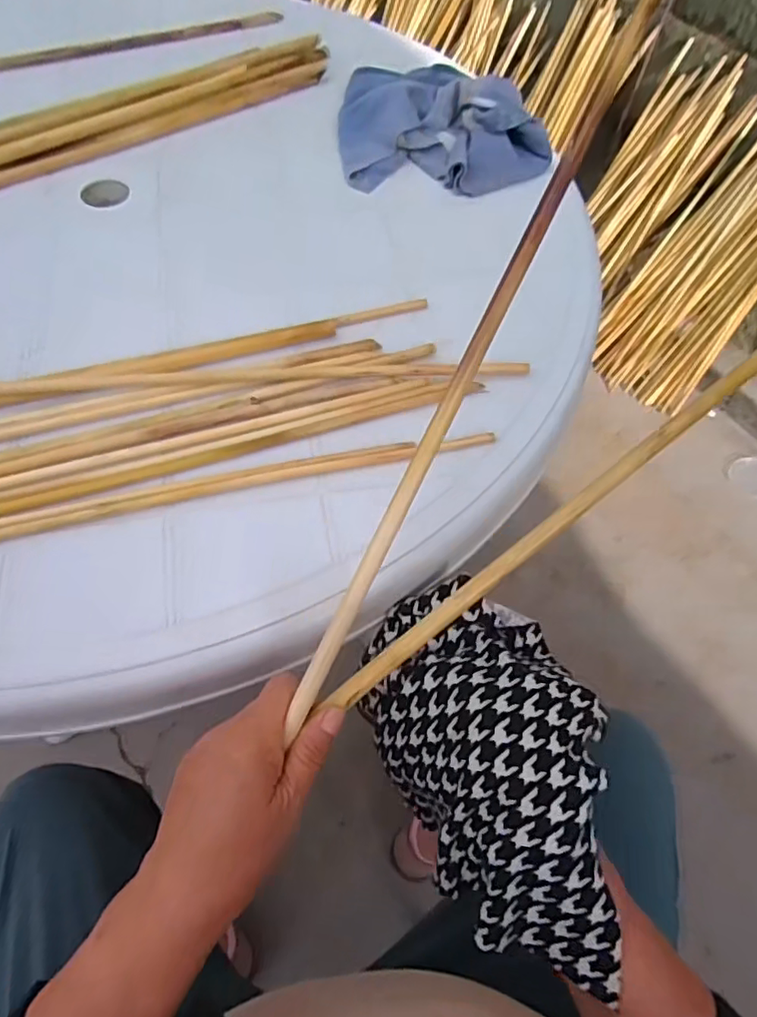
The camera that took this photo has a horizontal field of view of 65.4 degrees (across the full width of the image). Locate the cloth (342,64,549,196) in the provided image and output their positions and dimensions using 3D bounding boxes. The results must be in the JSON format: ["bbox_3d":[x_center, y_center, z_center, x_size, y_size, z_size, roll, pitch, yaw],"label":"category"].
[{"bbox_3d":[0.062,-0.383,0.574,0.197,0.042,0.188,0,60,-4],"label":"cloth"}]

